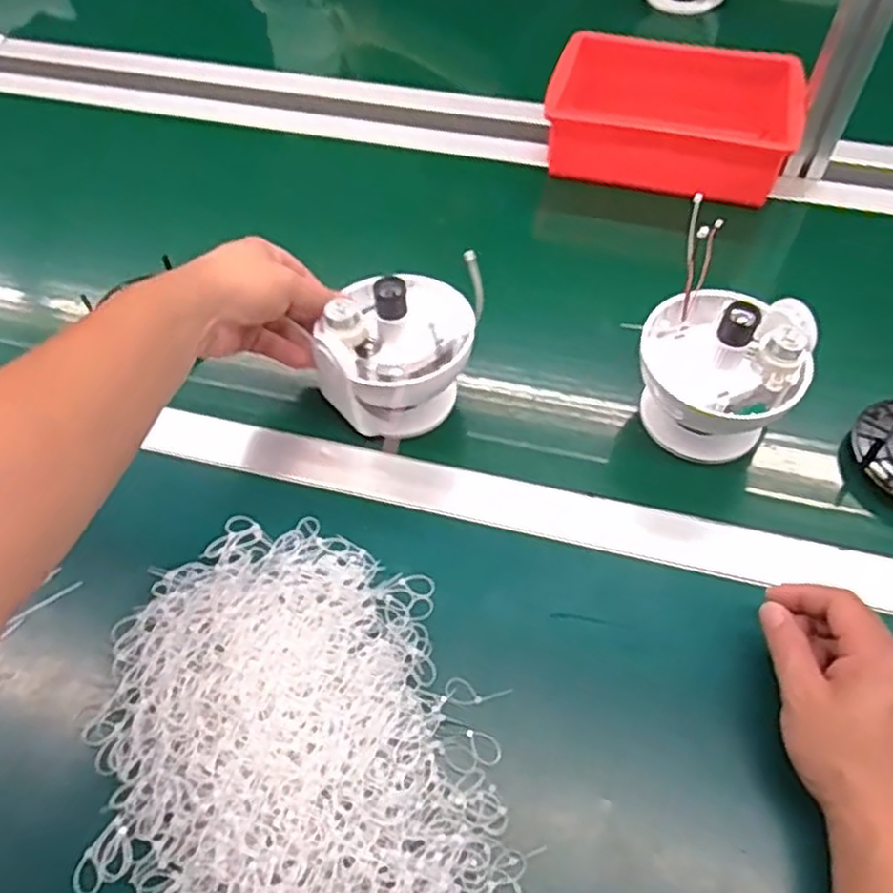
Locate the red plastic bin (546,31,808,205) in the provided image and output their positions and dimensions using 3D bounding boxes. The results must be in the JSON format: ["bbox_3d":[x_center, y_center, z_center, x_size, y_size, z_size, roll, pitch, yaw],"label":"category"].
[{"bbox_3d":[0.230,-0.340,0.767,0.241,0.071,0.164,12,56,10],"label":"red plastic bin"}]

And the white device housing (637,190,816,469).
[{"bbox_3d":[0.208,-0.067,0.556,0.116,0.117,0.134,21,58,15],"label":"white device housing"}]

